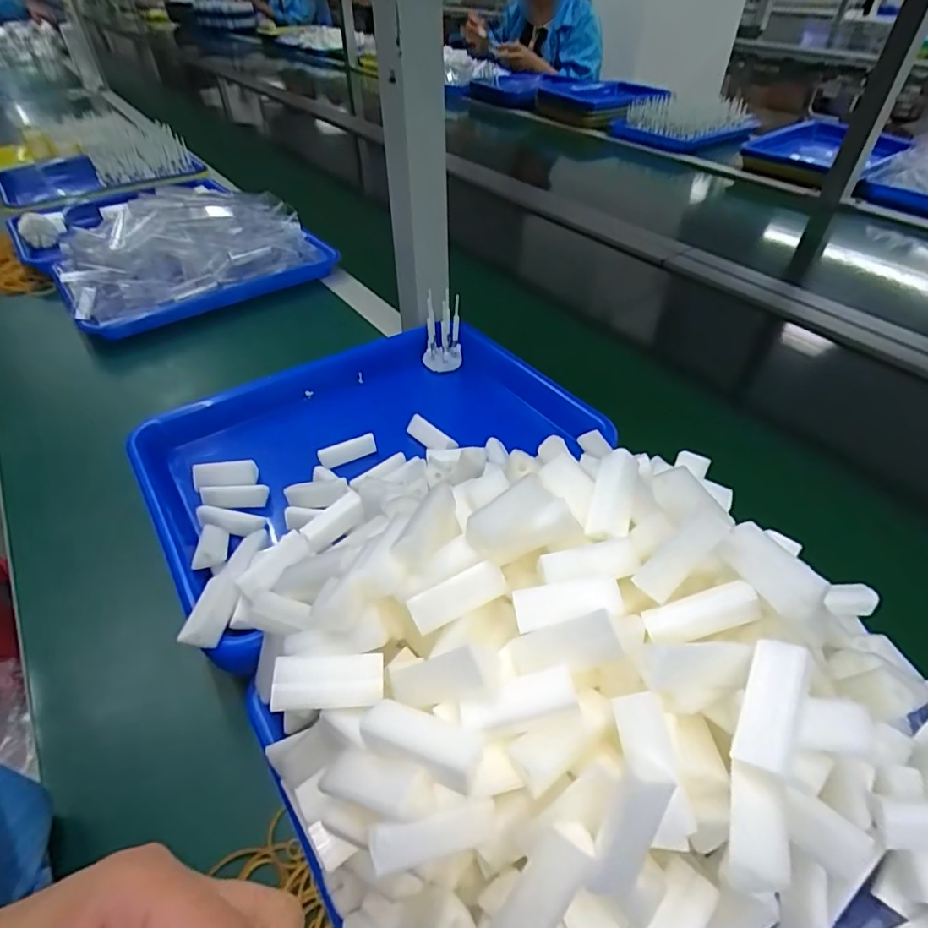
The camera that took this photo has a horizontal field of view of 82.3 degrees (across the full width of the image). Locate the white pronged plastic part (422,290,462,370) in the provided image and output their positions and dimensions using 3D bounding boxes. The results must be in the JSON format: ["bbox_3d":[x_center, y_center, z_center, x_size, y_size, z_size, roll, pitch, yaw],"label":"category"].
[{"bbox_3d":[-0.022,-0.126,0.520,0.036,0.080,0.028,-2,44,-2],"label":"white pronged plastic part"}]

